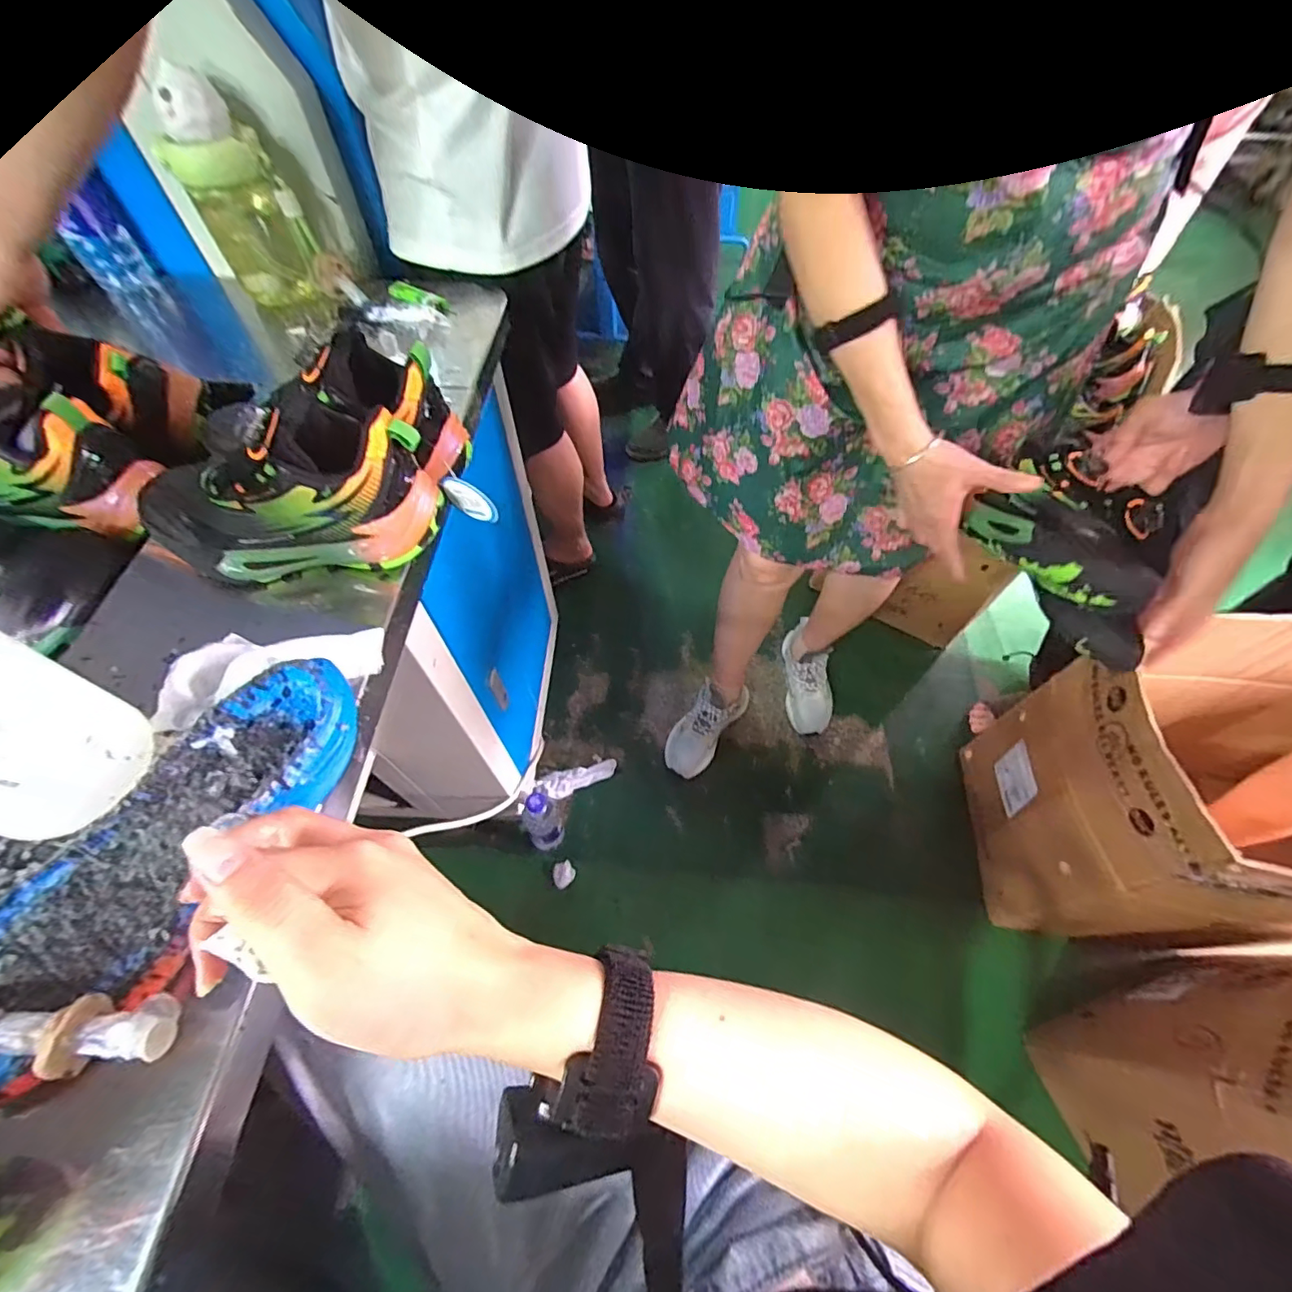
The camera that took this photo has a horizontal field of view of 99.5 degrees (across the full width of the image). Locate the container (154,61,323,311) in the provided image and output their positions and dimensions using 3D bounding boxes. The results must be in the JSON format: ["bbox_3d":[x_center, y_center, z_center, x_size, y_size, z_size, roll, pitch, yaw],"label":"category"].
[{"bbox_3d":[-0.445,-0.496,0.608,0.096,0.193,0.050,-15,59,-7],"label":"container"}]

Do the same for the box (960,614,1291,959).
[{"bbox_3d":[0.948,0.233,0.844,0.674,0.454,0.373,-3,59,0],"label":"box"}]

